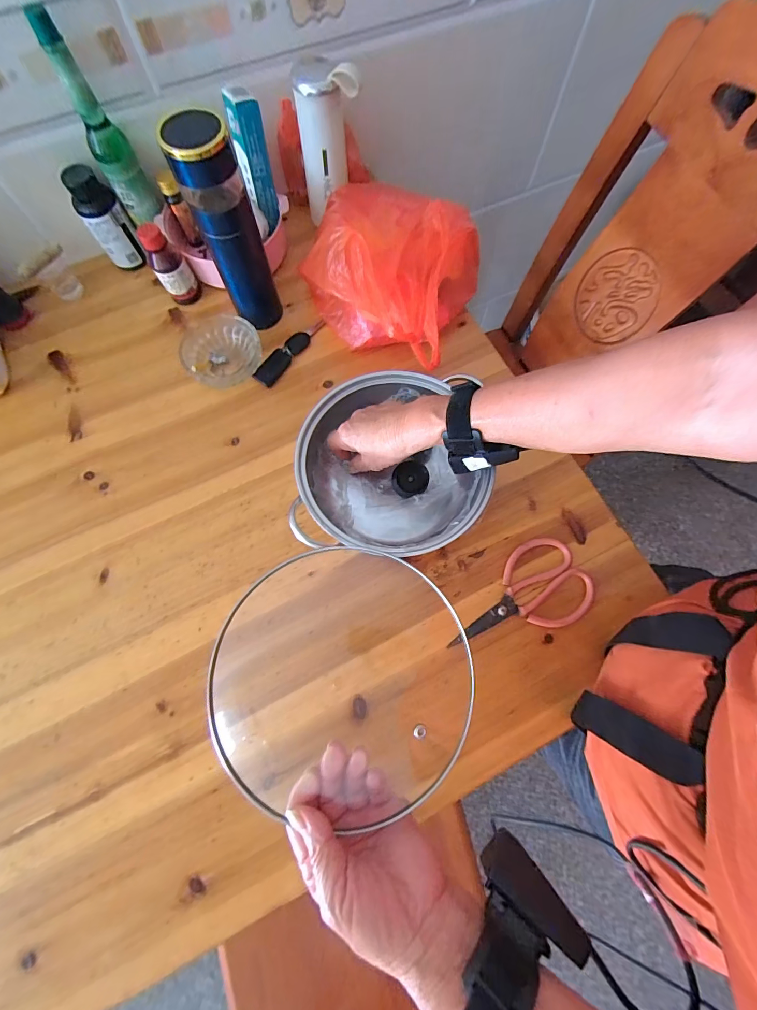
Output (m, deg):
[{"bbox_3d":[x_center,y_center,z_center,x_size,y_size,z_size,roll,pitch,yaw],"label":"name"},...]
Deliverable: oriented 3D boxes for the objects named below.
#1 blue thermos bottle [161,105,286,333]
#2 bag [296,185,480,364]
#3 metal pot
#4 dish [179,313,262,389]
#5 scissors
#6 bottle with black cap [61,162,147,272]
[{"bbox_3d":[-0.172,-0.312,0.455,0.061,0.224,0.055,-26,75,-8],"label":"blue thermos bottle"},{"bbox_3d":[0.034,-0.307,0.498,0.224,0.135,0.199,38,77,11],"label":"bag"},{"bbox_3d":[0.016,-0.042,0.450,0.203,0.081,0.209,0,73,0],"label":"metal pot"},{"bbox_3d":[-0.214,-0.210,0.521,0.103,0.029,0.100,0,73,0],"label":"dish"},{"bbox_3d":[0.156,0.110,0.427,0.168,0.016,0.091,-31,75,-9],"label":"scissors"},{"bbox_3d":[-0.369,-0.385,0.525,0.054,0.119,0.042,-35,76,-10],"label":"bottle with black cap"}]

